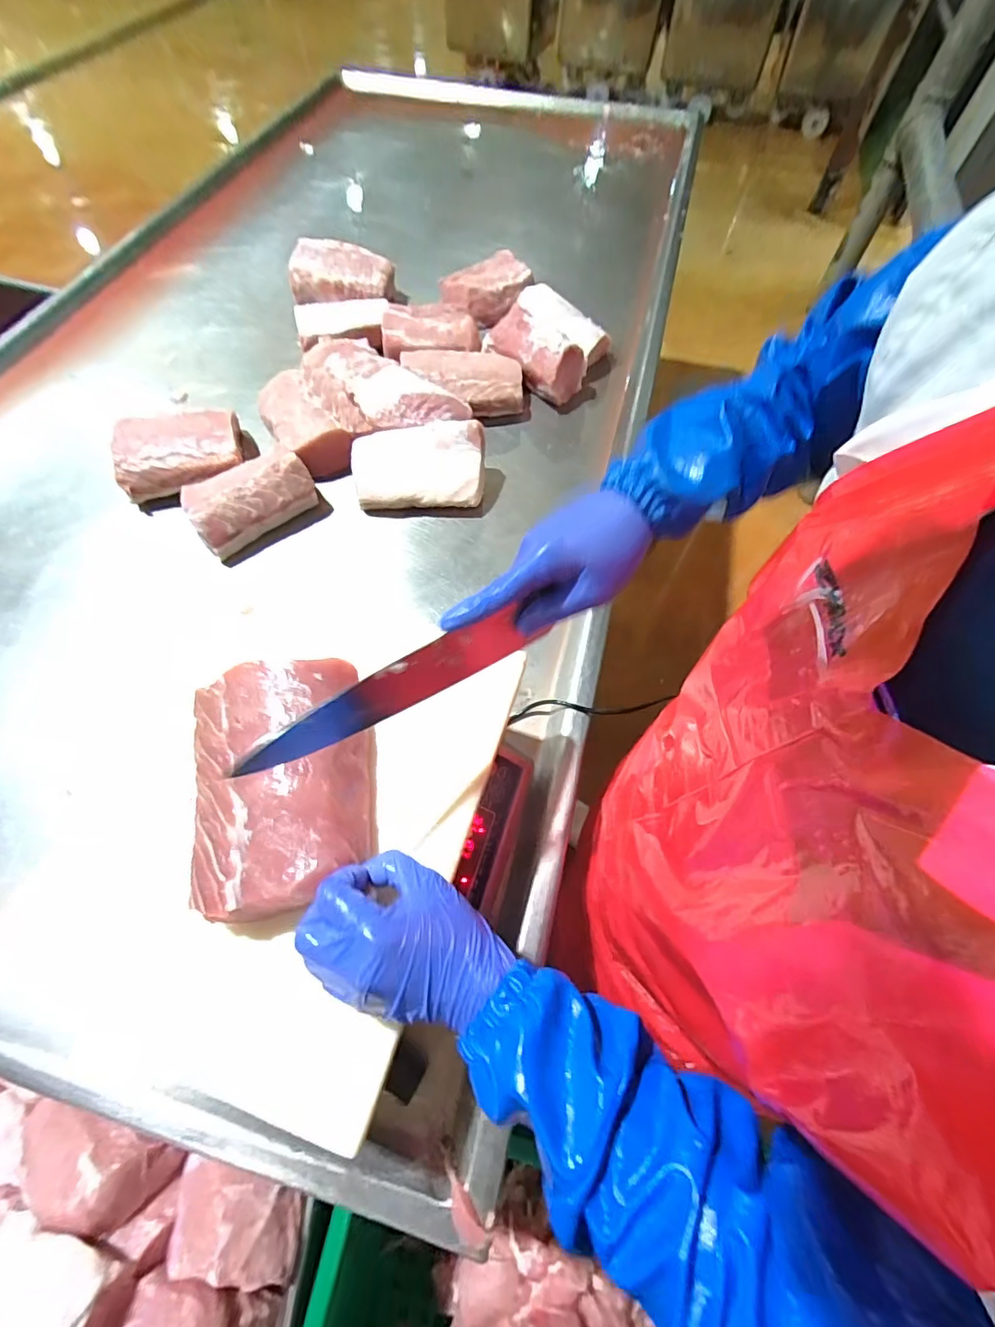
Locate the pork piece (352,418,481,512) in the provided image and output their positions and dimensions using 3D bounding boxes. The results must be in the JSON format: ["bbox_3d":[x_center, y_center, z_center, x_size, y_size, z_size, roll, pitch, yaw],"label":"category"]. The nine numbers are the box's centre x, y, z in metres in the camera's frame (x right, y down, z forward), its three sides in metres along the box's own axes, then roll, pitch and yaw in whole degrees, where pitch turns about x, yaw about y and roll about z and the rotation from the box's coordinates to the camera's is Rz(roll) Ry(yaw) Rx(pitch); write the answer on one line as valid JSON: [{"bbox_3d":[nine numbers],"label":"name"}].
[{"bbox_3d":[-0.114,-0.282,0.718,0.184,0.043,0.113,1,91,3],"label":"pork piece"}]

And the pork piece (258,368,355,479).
[{"bbox_3d":[-0.293,-0.352,0.764,0.093,0.076,0.194,-30,67,-15],"label":"pork piece"}]

